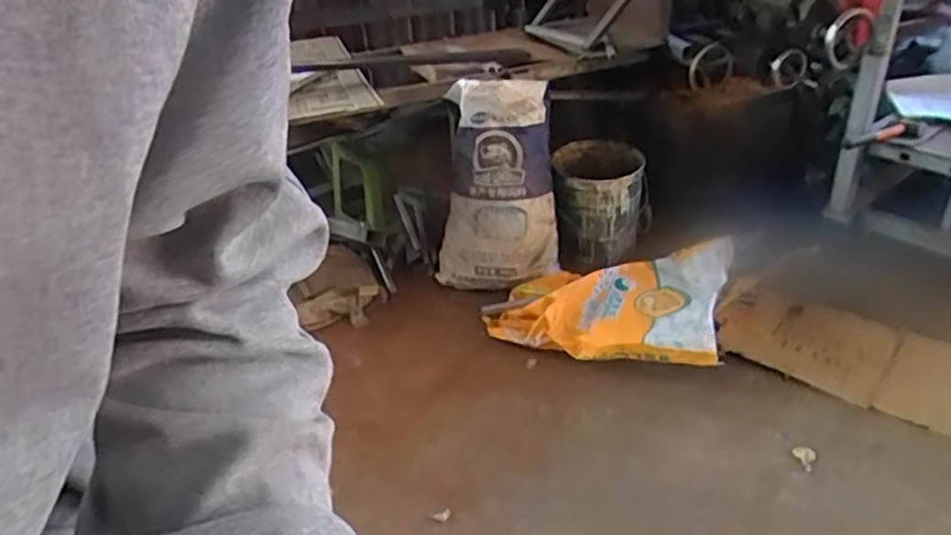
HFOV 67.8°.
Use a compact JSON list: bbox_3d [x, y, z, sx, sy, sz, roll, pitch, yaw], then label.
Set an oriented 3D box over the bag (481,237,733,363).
[{"bbox_3d":[0.338,0.076,1.931,0.628,0.290,0.347,12,34,22],"label":"bag"}]

